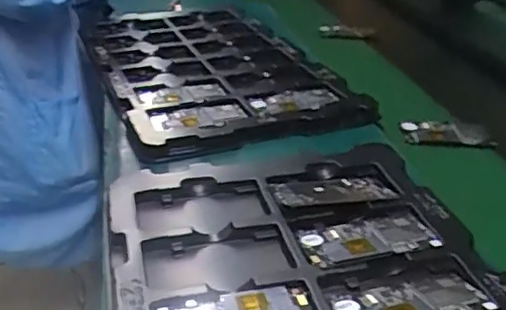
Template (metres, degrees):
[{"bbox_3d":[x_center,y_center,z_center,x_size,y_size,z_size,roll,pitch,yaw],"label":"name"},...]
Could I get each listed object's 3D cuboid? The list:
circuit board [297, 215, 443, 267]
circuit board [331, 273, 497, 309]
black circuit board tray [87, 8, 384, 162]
[{"bbox_3d":[0.108,0.079,0.556,0.122,0.008,0.055,-5,30,-11],"label":"circuit board"},{"bbox_3d":[0.129,0.120,0.482,0.125,0.005,0.053,-8,31,-15],"label":"circuit board"},{"bbox_3d":[-0.083,-0.153,0.977,0.329,0.043,0.571,-8,32,-20],"label":"black circuit board tray"}]

